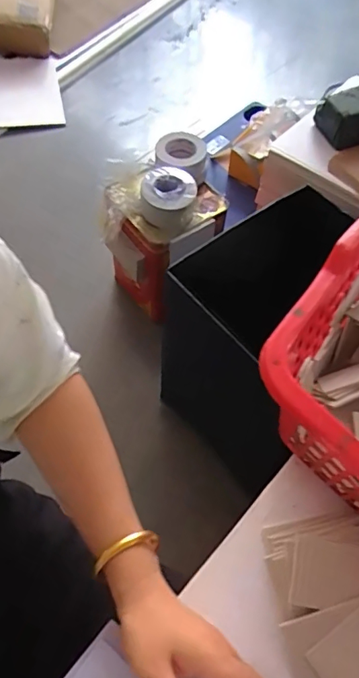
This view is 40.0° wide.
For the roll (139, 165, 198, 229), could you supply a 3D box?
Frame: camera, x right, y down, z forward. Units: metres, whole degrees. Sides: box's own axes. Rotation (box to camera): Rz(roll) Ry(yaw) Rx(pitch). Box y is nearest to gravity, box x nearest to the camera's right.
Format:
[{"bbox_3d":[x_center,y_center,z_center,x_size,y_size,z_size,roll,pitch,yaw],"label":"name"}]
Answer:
[{"bbox_3d":[-0.027,-0.341,1.188,0.131,0.086,0.137,5,59,1],"label":"roll"}]

